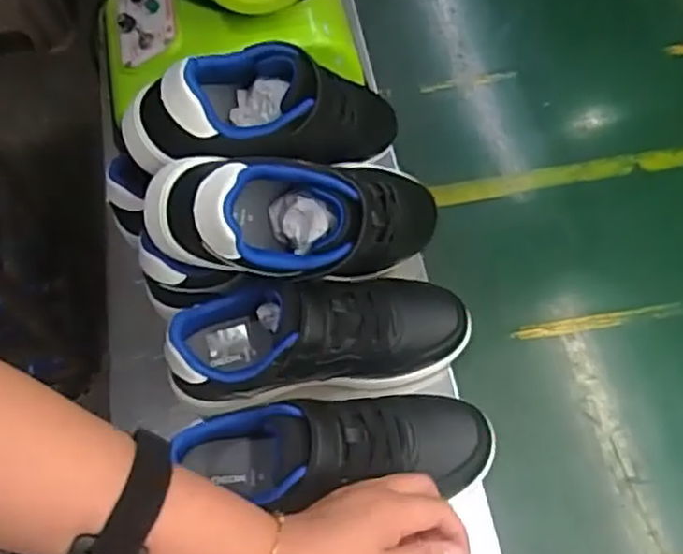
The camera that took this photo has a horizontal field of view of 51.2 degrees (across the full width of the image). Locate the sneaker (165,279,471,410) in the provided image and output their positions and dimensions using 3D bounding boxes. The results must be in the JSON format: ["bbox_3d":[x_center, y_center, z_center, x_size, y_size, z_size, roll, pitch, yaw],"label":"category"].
[{"bbox_3d":[-0.013,0.040,0.520,0.219,0.075,0.080,-13,62,-5],"label":"sneaker"}]

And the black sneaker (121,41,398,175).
[{"bbox_3d":[-0.038,-0.120,0.520,0.209,0.093,0.080,-8,58,-34],"label":"black sneaker"}]

